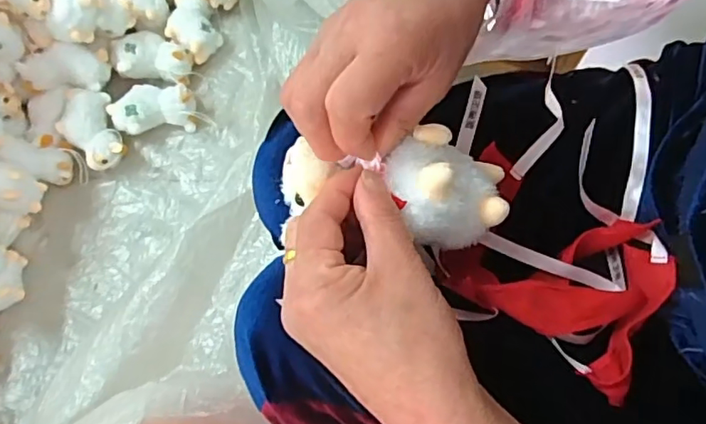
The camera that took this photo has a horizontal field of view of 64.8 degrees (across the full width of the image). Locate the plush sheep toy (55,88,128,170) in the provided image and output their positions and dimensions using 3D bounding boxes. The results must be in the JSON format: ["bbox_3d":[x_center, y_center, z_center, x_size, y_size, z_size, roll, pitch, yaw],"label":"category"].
[{"bbox_3d":[-0.389,-0.123,0.848,0.086,0.076,0.116,-34,74,-8],"label":"plush sheep toy"}]

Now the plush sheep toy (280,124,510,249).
[{"bbox_3d":[0.025,-0.016,0.307,0.125,0.043,0.059,7,72,-3],"label":"plush sheep toy"}]

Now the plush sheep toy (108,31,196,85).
[{"bbox_3d":[-0.315,-0.245,0.873,0.112,0.047,0.068,6,72,4],"label":"plush sheep toy"}]

